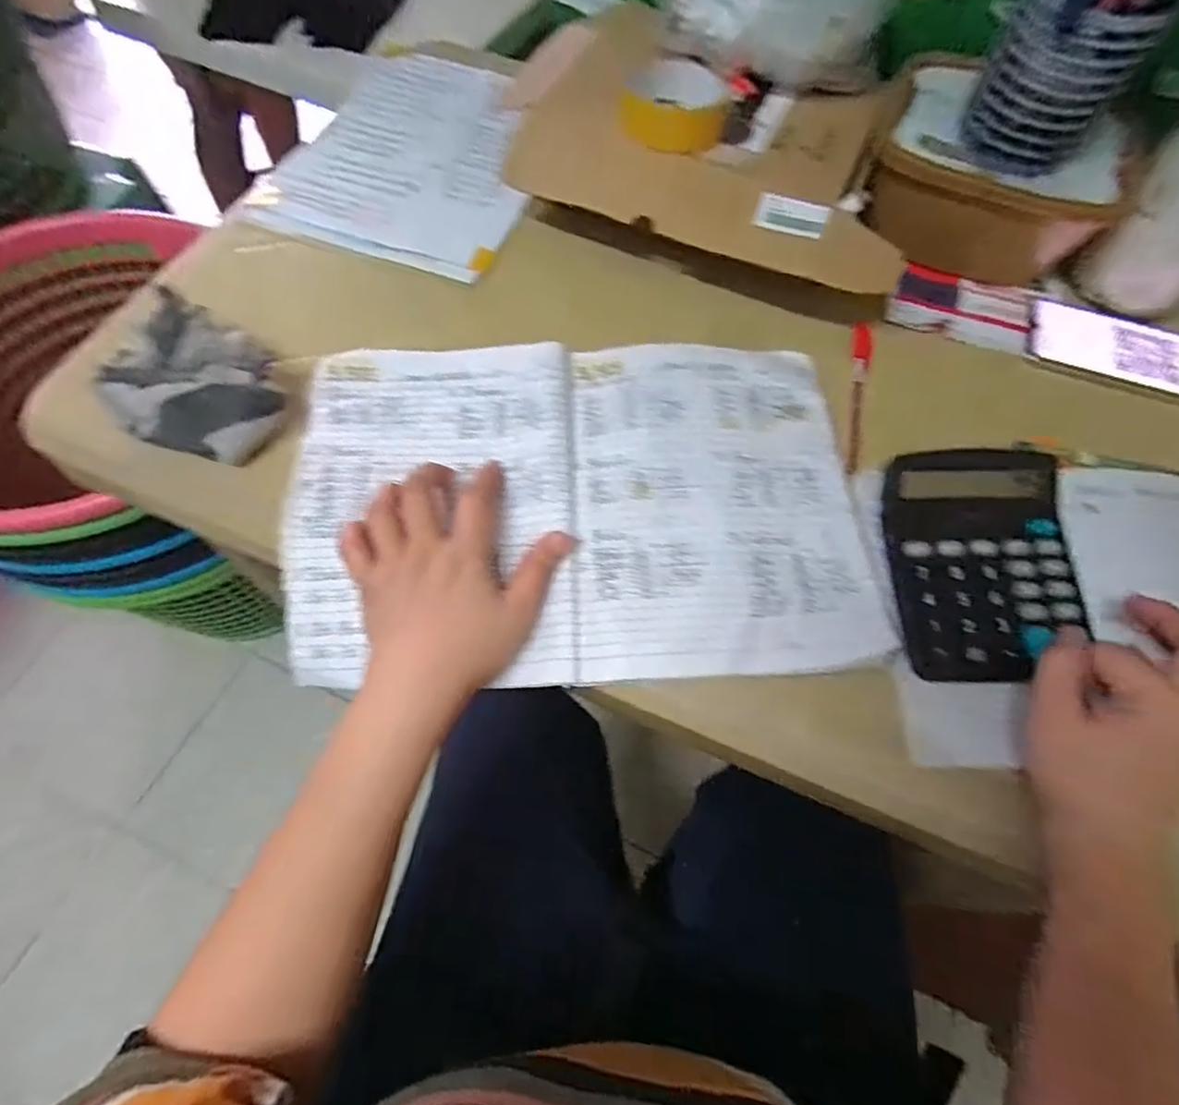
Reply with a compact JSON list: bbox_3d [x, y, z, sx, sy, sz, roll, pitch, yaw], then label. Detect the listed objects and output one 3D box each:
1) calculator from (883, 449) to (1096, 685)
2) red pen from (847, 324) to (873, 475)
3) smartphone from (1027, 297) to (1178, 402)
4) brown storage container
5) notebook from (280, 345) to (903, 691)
[{"bbox_3d":[0.249,0.006,0.397,0.113,0.035,0.140,2,64,-3],"label":"calculator"},{"bbox_3d":[0.202,-0.116,0.480,0.015,0.011,0.137,12,64,2],"label":"red pen"},{"bbox_3d":[0.430,-0.160,0.513,0.154,0.009,0.072,17,69,8],"label":"smartphone"},{"bbox_3d":[0.319,-0.313,0.530,0.184,0.088,0.132,13,64,3],"label":"brown storage container"},{"bbox_3d":[-0.010,-0.035,0.433,0.367,0.019,0.245,-1,66,0],"label":"notebook"}]

